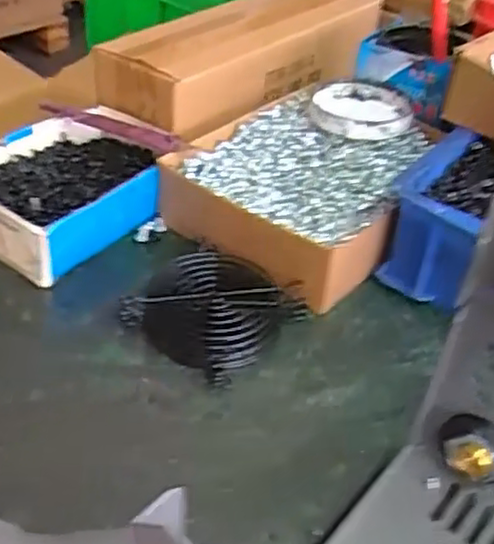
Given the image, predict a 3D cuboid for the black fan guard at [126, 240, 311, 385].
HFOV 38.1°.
[{"bbox_3d":[-0.022,0.025,0.481,0.095,0.019,0.093,28,44,24],"label":"black fan guard"}]

